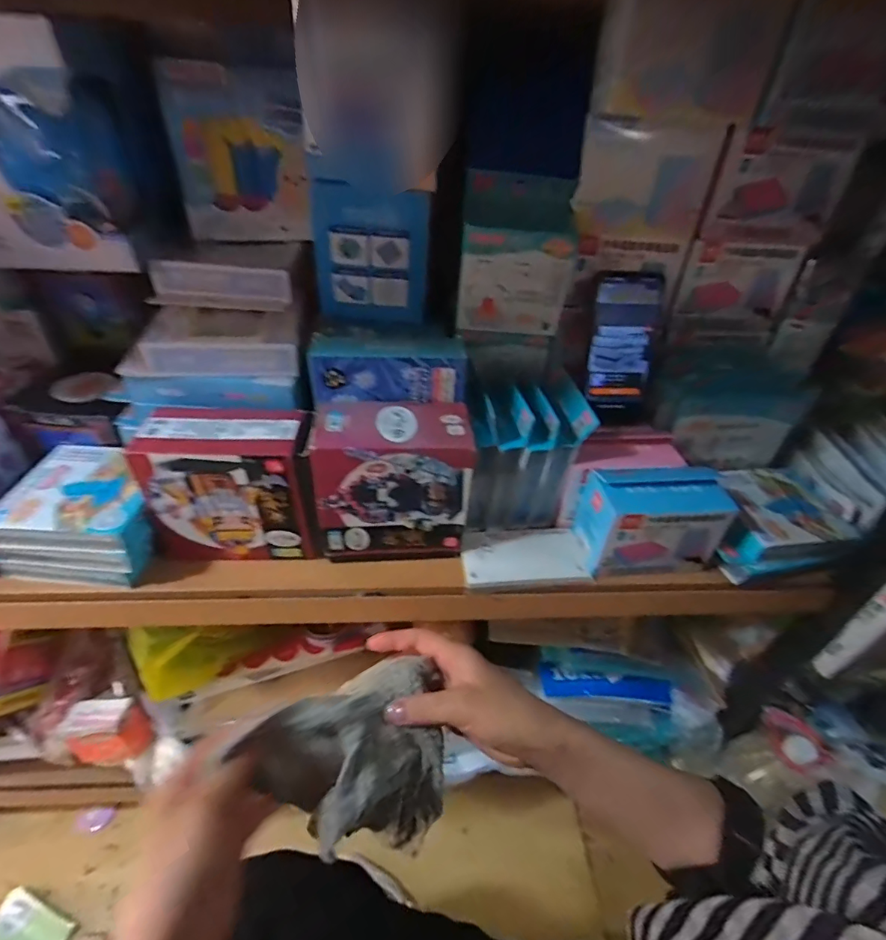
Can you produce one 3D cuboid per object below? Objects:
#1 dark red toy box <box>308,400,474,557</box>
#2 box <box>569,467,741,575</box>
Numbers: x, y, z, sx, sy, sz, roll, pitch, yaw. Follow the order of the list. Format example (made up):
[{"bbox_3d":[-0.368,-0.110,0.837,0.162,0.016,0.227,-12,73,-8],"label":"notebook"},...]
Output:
[{"bbox_3d":[-0.050,0.015,0.470,0.141,0.147,0.063,-1,38,-9],"label":"dark red toy box"},{"bbox_3d":[0.216,0.053,0.498,0.133,0.095,0.068,3,38,-3],"label":"box"}]

